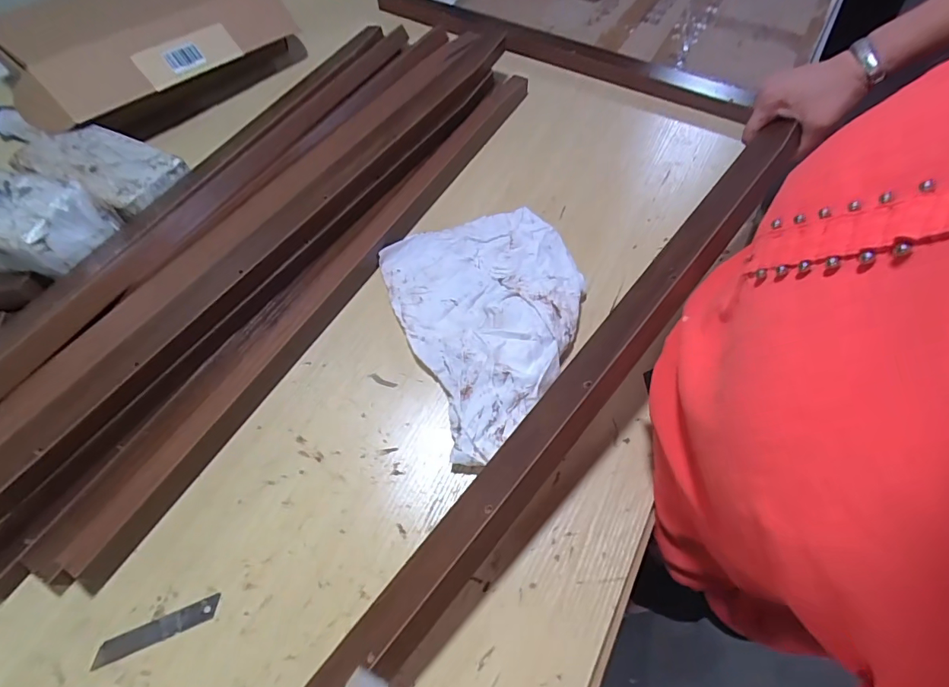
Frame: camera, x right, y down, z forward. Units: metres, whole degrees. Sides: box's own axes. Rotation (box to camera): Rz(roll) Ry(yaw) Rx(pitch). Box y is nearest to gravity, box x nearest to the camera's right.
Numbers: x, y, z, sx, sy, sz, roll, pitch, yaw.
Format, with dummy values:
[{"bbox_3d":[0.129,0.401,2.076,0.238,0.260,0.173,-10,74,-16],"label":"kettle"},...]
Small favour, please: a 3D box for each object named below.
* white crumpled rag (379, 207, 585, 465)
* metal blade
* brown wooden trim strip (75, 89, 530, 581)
[{"bbox_3d":[0.033,-0.034,0.511,0.217,0.043,0.304,-20,62,-10],"label":"white crumpled rag"},{"bbox_3d":[-0.266,0.241,0.385,0.100,0.004,0.018,-21,62,-10],"label":"metal blade"},{"bbox_3d":[-0.145,-0.107,0.560,0.045,0.037,0.789,26,64,16],"label":"brown wooden trim strip"}]

